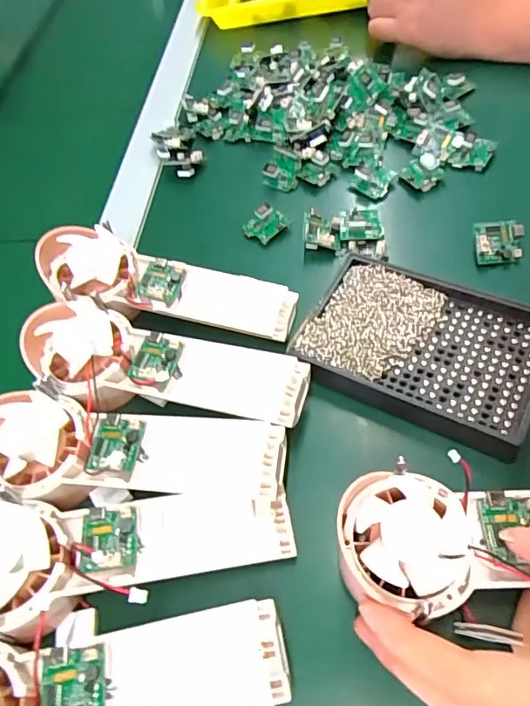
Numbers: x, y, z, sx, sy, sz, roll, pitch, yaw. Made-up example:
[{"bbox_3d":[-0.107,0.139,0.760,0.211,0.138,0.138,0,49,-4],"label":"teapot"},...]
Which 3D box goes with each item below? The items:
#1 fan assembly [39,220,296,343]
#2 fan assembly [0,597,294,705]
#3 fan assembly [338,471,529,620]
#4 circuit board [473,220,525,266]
[{"bbox_3d":[-0.069,-0.043,0.352,0.178,0.030,0.055,17,64,4],"label":"fan assembly"},{"bbox_3d":[-0.079,0.149,0.229,0.176,0.044,0.062,-16,63,-3],"label":"fan assembly"},{"bbox_3d":[0.122,0.082,0.231,0.172,0.024,0.058,-1,58,0],"label":"fan assembly"},{"bbox_3d":[0.160,-0.076,0.345,0.035,0.007,0.029,-3,83,-4],"label":"circuit board"}]

